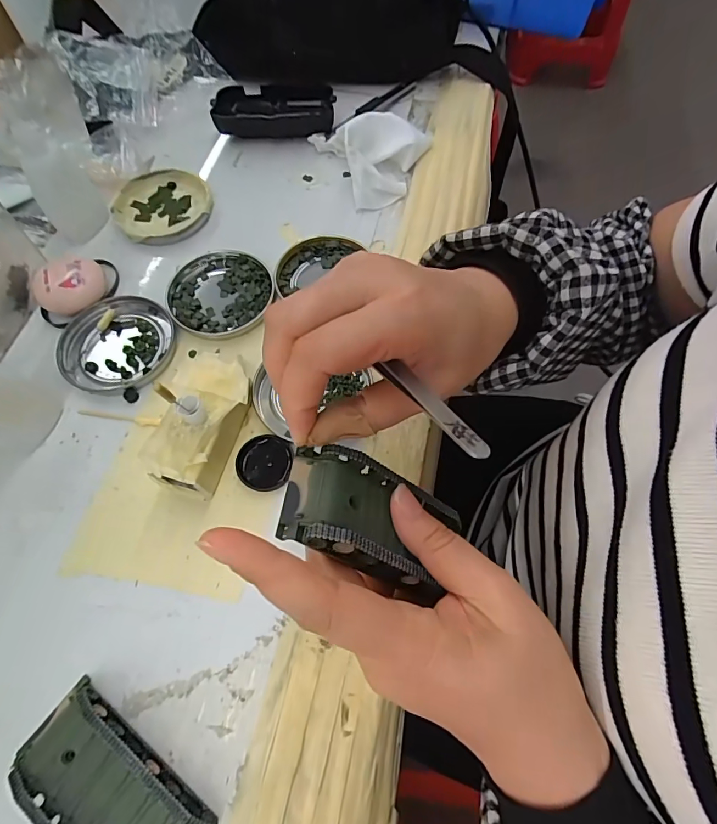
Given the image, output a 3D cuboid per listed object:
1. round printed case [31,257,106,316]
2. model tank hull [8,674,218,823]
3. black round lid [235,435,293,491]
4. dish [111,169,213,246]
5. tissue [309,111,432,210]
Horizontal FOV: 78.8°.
[{"bbox_3d":[-0.216,-0.094,0.325,0.048,0.022,0.039,-5,65,-1],"label":"round printed case"},{"bbox_3d":[-0.118,0.178,0.204,0.096,0.020,0.045,32,69,13],"label":"model tank hull"},{"bbox_3d":[-0.059,0.032,0.278,0.033,0.005,0.036,0,66,0],"label":"black round lid"},{"bbox_3d":[-0.167,-0.177,0.374,0.078,0.012,0.075,0,65,1],"label":"dish"},{"bbox_3d":[0.013,-0.220,0.378,0.101,0.035,0.084,-2,65,0],"label":"tissue"}]

